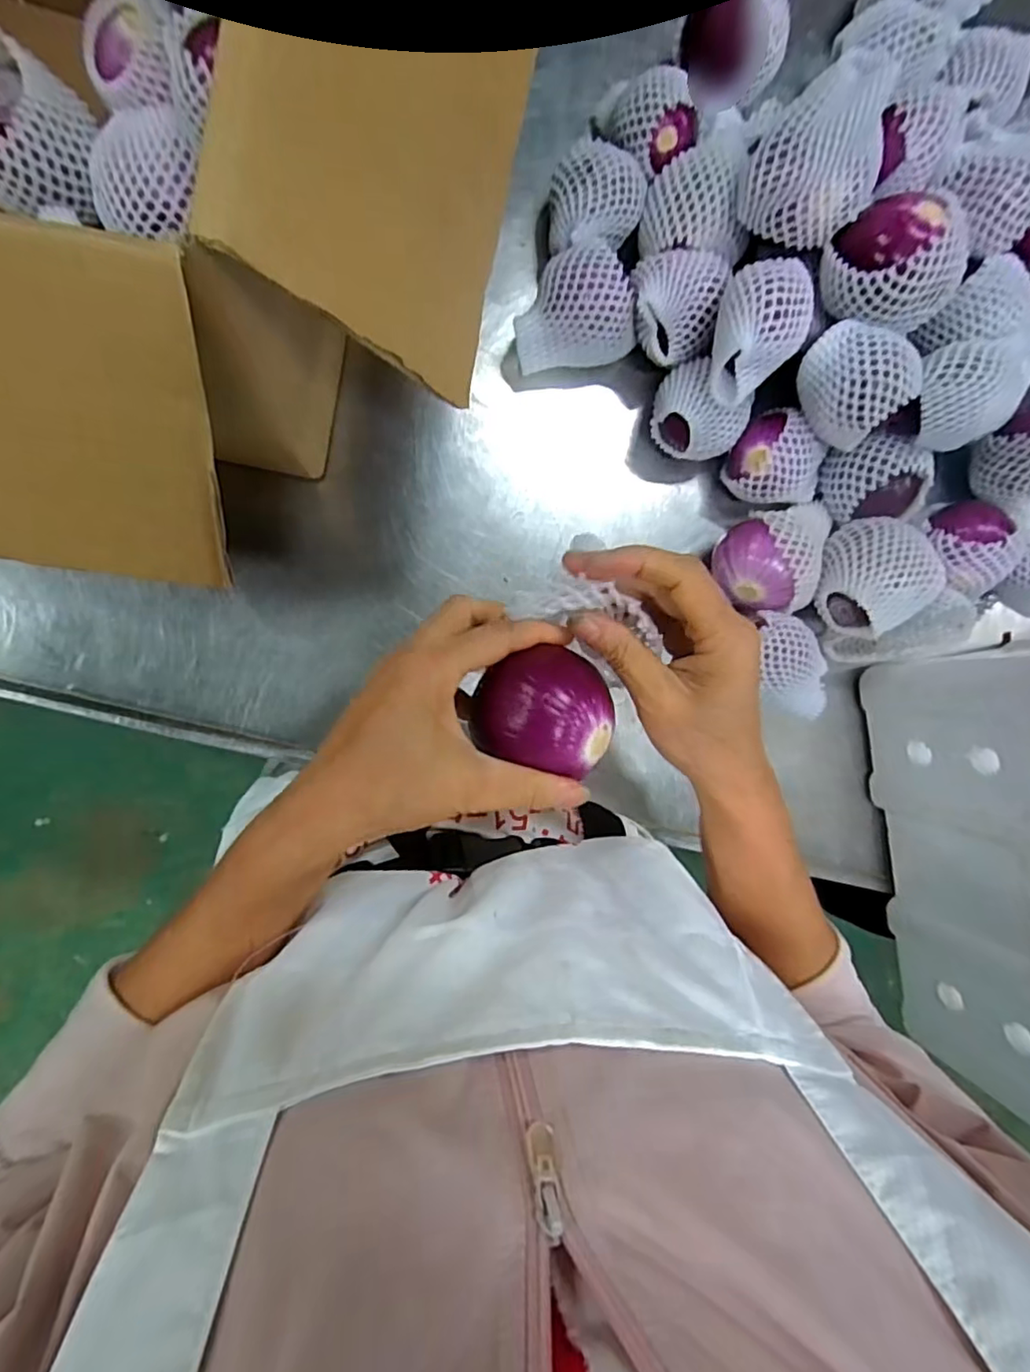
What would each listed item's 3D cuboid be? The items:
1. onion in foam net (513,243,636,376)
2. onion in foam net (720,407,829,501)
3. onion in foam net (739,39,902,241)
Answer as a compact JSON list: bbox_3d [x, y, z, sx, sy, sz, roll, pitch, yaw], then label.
[{"bbox_3d":[0.044,-0.296,0.488,0.094,0.058,0.077,-17,94,-7],"label":"onion in foam net"},{"bbox_3d":[0.219,-0.182,0.517,0.078,0.074,0.064,38,87,-8],"label":"onion in foam net"},{"bbox_3d":[0.211,-0.363,0.428,0.079,0.092,0.080,0,92,-8],"label":"onion in foam net"}]

